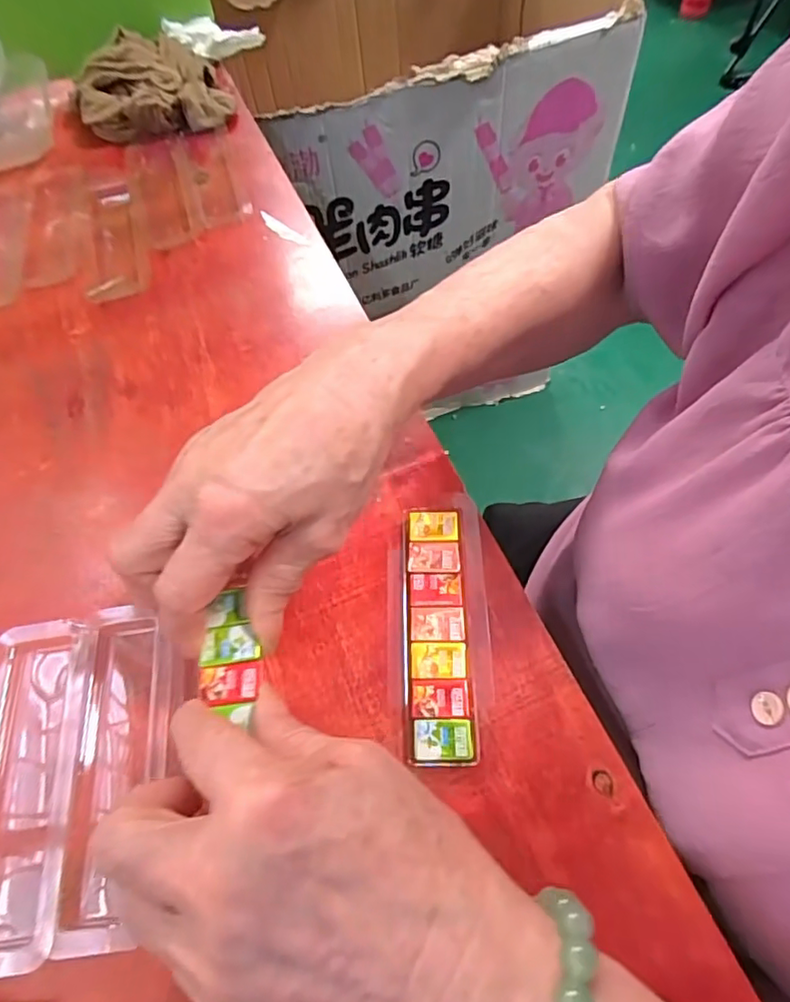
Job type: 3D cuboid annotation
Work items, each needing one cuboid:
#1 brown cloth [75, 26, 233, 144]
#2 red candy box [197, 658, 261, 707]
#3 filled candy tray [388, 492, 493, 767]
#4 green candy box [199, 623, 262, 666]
[{"bbox_3d":[-0.210,-0.367,0.492,0.130,0.044,0.101,-5,62,0],"label":"brown cloth"},{"bbox_3d":[-0.068,0.075,0.234,0.025,0.004,0.017,-8,62,-1],"label":"red candy box"},{"bbox_3d":[0.021,0.059,0.276,0.047,0.009,0.124,-2,62,2],"label":"filled candy tray"},{"bbox_3d":[-0.071,0.060,0.241,0.023,0.004,0.016,-8,62,-1],"label":"green candy box"}]

